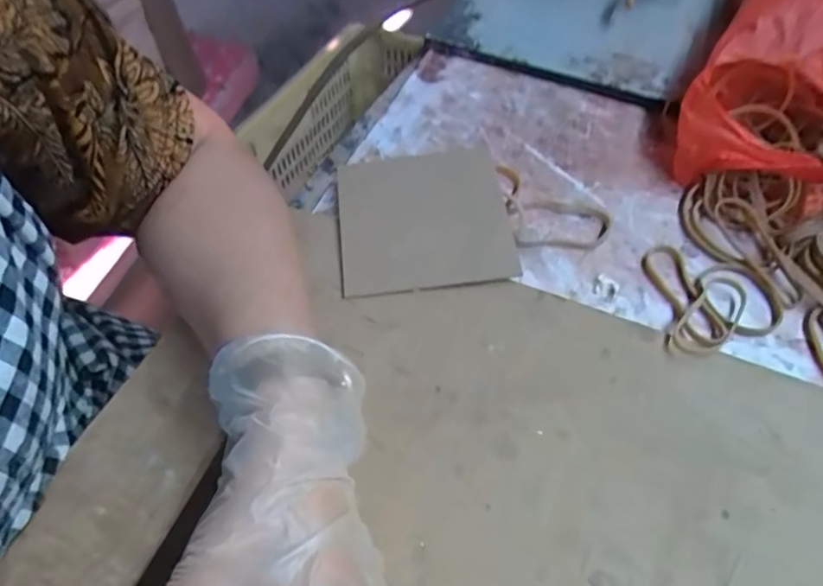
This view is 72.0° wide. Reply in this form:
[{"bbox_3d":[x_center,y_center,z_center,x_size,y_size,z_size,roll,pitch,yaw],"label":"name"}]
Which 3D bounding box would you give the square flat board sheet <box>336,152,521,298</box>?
[{"bbox_3d":[0.008,-0.048,0.364,0.107,0.005,0.108,-5,59,-3],"label":"square flat board sheet"}]

